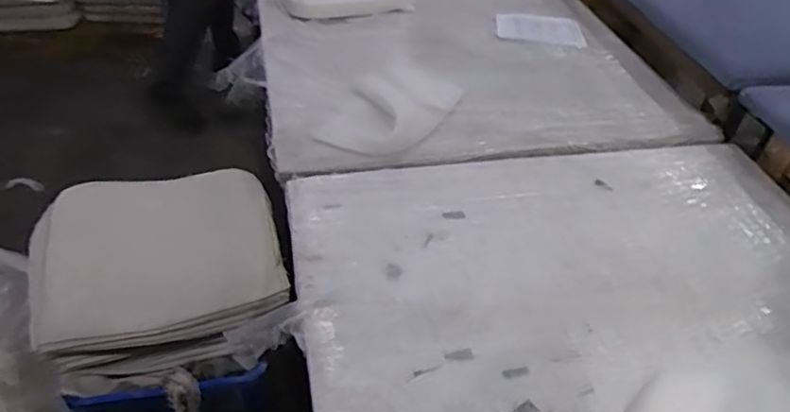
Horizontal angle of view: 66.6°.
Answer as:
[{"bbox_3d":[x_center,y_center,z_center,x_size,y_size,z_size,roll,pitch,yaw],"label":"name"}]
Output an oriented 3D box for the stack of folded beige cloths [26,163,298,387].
[{"bbox_3d":[-0.550,0.143,1.420,0.536,0.156,0.494,-9,44,-15],"label":"stack of folded beige cloths"}]

